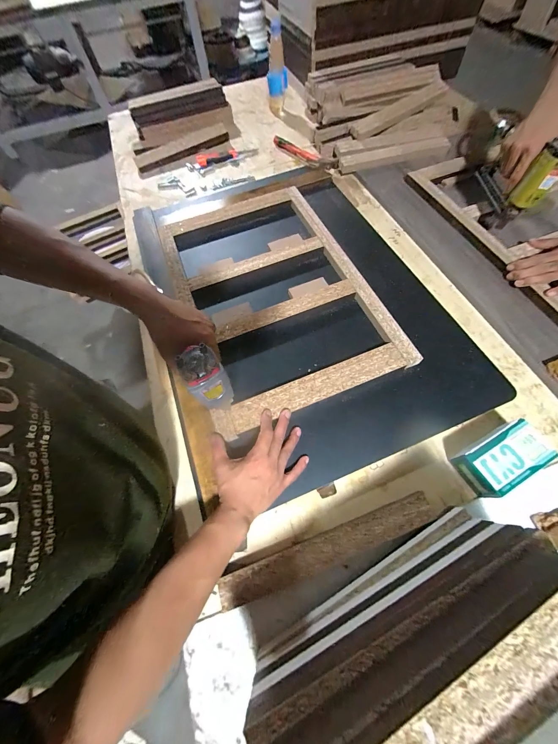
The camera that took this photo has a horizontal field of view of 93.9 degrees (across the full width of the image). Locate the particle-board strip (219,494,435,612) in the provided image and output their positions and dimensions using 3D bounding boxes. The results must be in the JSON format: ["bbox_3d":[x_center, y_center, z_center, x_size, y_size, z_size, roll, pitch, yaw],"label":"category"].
[{"bbox_3d":[0.070,0.244,0.357,0.303,0.017,0.042,-19,62,-6],"label":"particle-board strip"}]

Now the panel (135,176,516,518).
[{"bbox_3d":[0.018,-0.177,0.563,0.543,0.053,0.751,-21,62,-7],"label":"panel"}]

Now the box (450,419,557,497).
[{"bbox_3d":[0.322,0.126,0.381,0.111,0.051,0.063,-28,64,-11],"label":"box"}]

